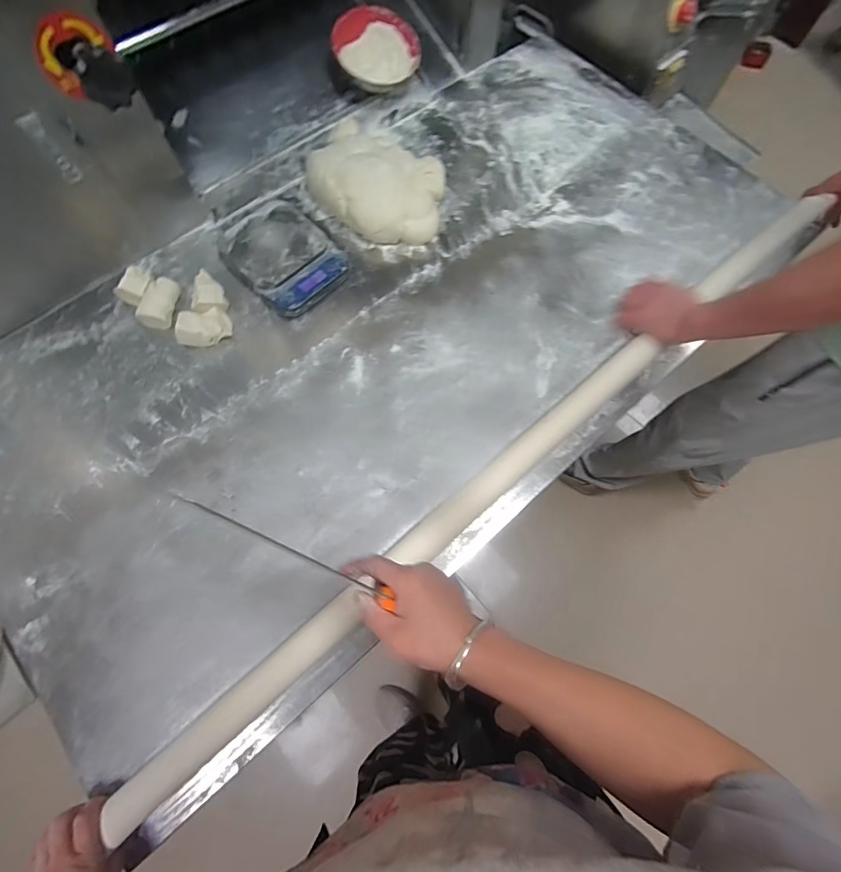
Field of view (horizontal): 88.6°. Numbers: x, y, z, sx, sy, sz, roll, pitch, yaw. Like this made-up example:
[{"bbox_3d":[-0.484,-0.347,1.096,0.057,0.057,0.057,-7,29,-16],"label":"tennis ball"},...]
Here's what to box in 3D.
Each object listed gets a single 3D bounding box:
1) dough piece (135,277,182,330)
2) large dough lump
[{"bbox_3d":[-0.434,-0.227,0.721,0.048,0.031,0.100,8,70,3],"label":"dough piece"},{"bbox_3d":[-0.082,-0.459,0.795,0.261,0.068,0.180,35,73,12],"label":"large dough lump"}]

